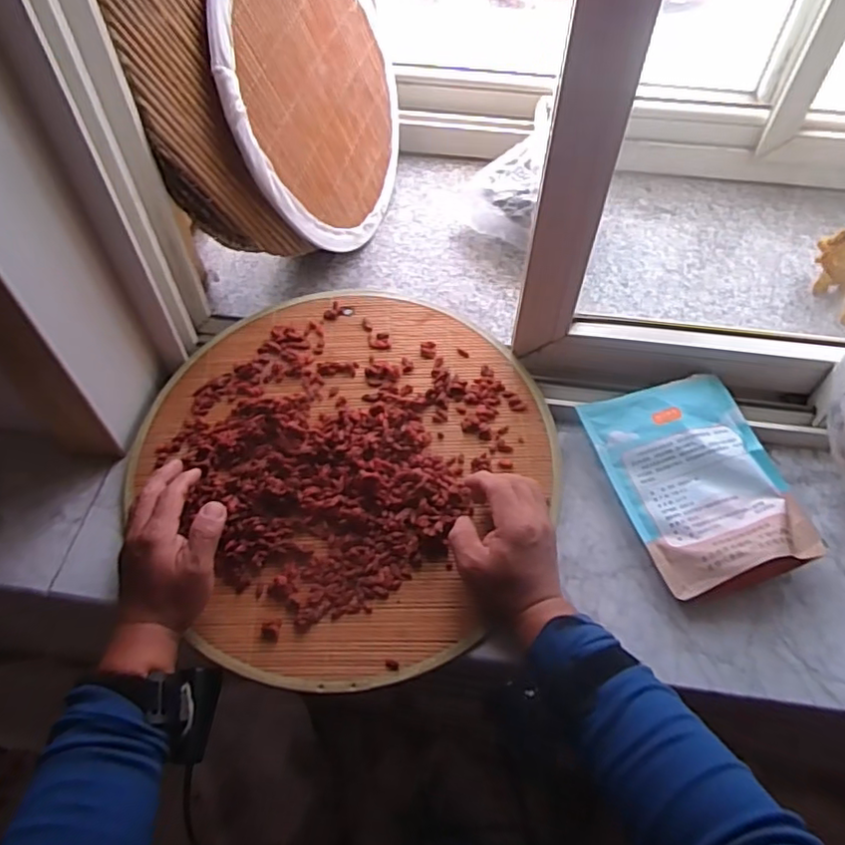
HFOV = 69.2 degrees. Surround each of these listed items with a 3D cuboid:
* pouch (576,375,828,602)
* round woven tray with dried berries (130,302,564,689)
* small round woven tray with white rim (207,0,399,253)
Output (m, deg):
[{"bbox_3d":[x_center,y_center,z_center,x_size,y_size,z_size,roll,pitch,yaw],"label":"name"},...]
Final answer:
[{"bbox_3d":[0.254,0.048,0.565,0.142,0.033,0.206,-13,55,-8],"label":"pouch"},{"bbox_3d":[-0.072,0.027,0.599,0.364,0.034,0.400,0,54,0],"label":"round woven tray with dried berries"},{"bbox_3d":[-0.114,-0.386,0.716,0.015,0.354,0.353,1,91,25],"label":"small round woven tray with white rim"}]

